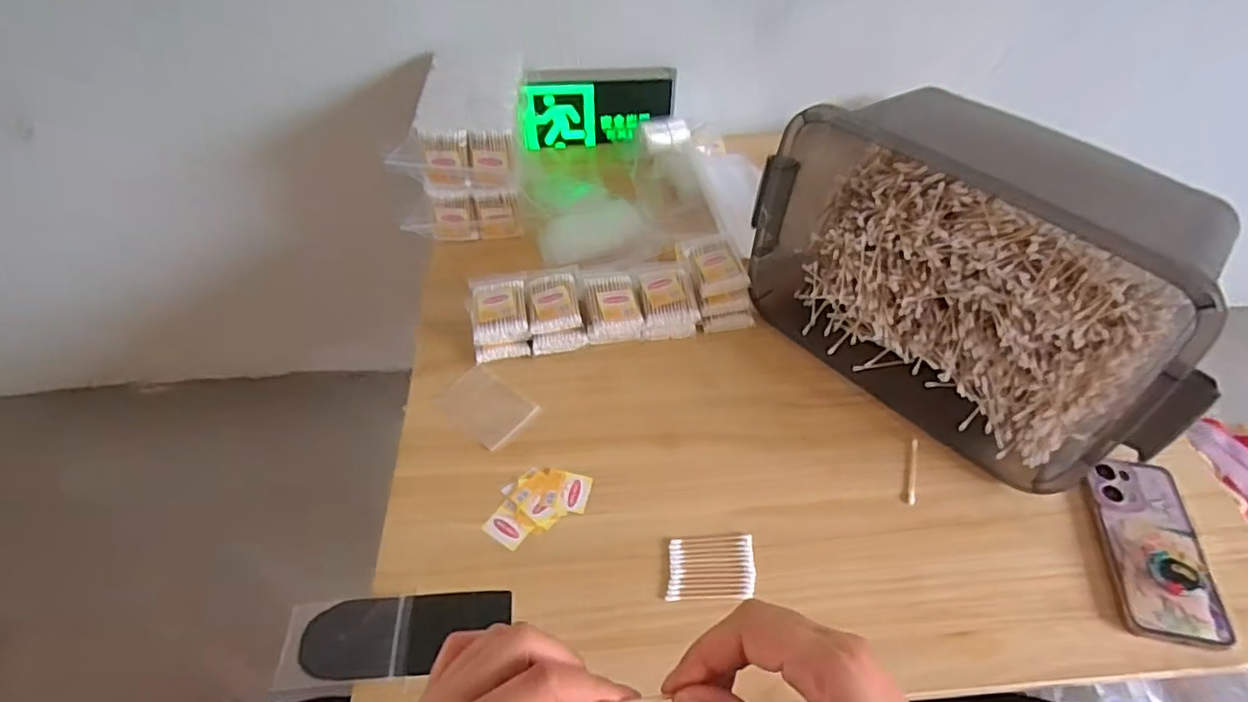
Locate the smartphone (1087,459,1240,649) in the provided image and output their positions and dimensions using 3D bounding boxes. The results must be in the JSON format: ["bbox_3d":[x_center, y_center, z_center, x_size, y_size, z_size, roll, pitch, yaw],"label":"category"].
[{"bbox_3d":[0.449,0.161,0.540,0.079,0.012,0.157,6,50,6],"label":"smartphone"}]

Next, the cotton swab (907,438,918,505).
[{"bbox_3d":[0.272,0.113,0.600,0.007,0.004,0.071,14,51,12],"label":"cotton swab"}]

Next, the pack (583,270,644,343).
[{"bbox_3d":[-0.013,-0.048,0.704,0.063,0.038,0.088,-3,49,-2],"label":"pack"}]

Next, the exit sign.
[{"bbox_3d":[-0.037,-0.352,0.931,0.219,0.112,0.019,-5,39,-6],"label":"exit sign"}]

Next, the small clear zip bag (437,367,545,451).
[{"bbox_3d":[-0.142,0.056,0.656,0.094,0.004,0.065,32,57,25],"label":"small clear zip bag"}]

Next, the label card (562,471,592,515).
[{"bbox_3d":[-0.046,0.132,0.595,0.026,0.004,0.038,8,50,7],"label":"label card"}]

